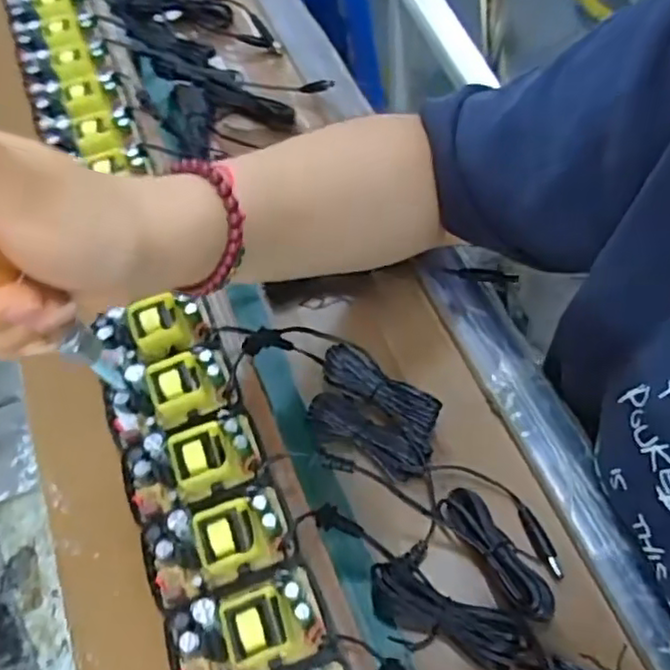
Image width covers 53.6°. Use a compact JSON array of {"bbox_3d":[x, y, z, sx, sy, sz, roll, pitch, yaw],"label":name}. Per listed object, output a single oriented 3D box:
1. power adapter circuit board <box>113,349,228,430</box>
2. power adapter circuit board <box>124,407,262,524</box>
[{"bbox_3d":[-0.088,0.028,0.351,0.056,0.023,0.035,-13,58,-3],"label":"power adapter circuit board"},{"bbox_3d":[-0.071,0.063,0.331,0.065,0.025,0.041,-19,59,-7],"label":"power adapter circuit board"}]

